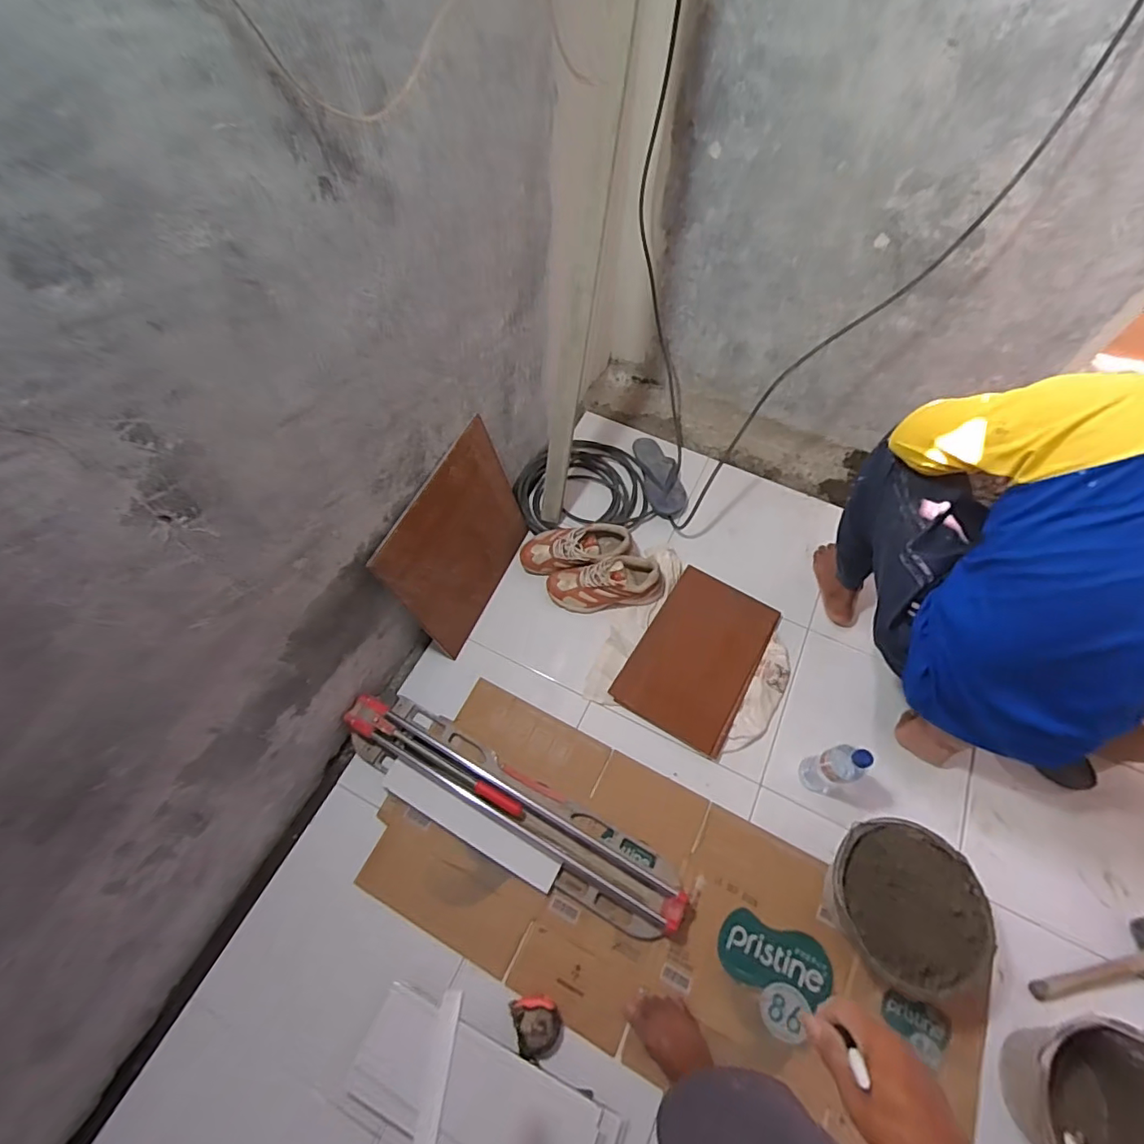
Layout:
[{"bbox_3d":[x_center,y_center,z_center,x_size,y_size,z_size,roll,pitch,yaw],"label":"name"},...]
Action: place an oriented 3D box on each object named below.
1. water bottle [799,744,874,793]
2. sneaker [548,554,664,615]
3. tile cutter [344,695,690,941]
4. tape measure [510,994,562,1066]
[{"bbox_3d":[0.524,0.377,1.030,0.063,0.225,0.073,-18,63,-11],"label":"water bottle"},{"bbox_3d":[0.083,0.024,1.267,0.278,0.098,0.092,-2,61,-3],"label":"sneaker"},{"bbox_3d":[-0.125,0.460,1.050,0.731,0.099,0.149,27,64,13],"label":"tile cutter"},{"bbox_3d":[-0.059,0.790,0.918,0.081,0.041,0.091,-14,62,-9],"label":"tape measure"}]

